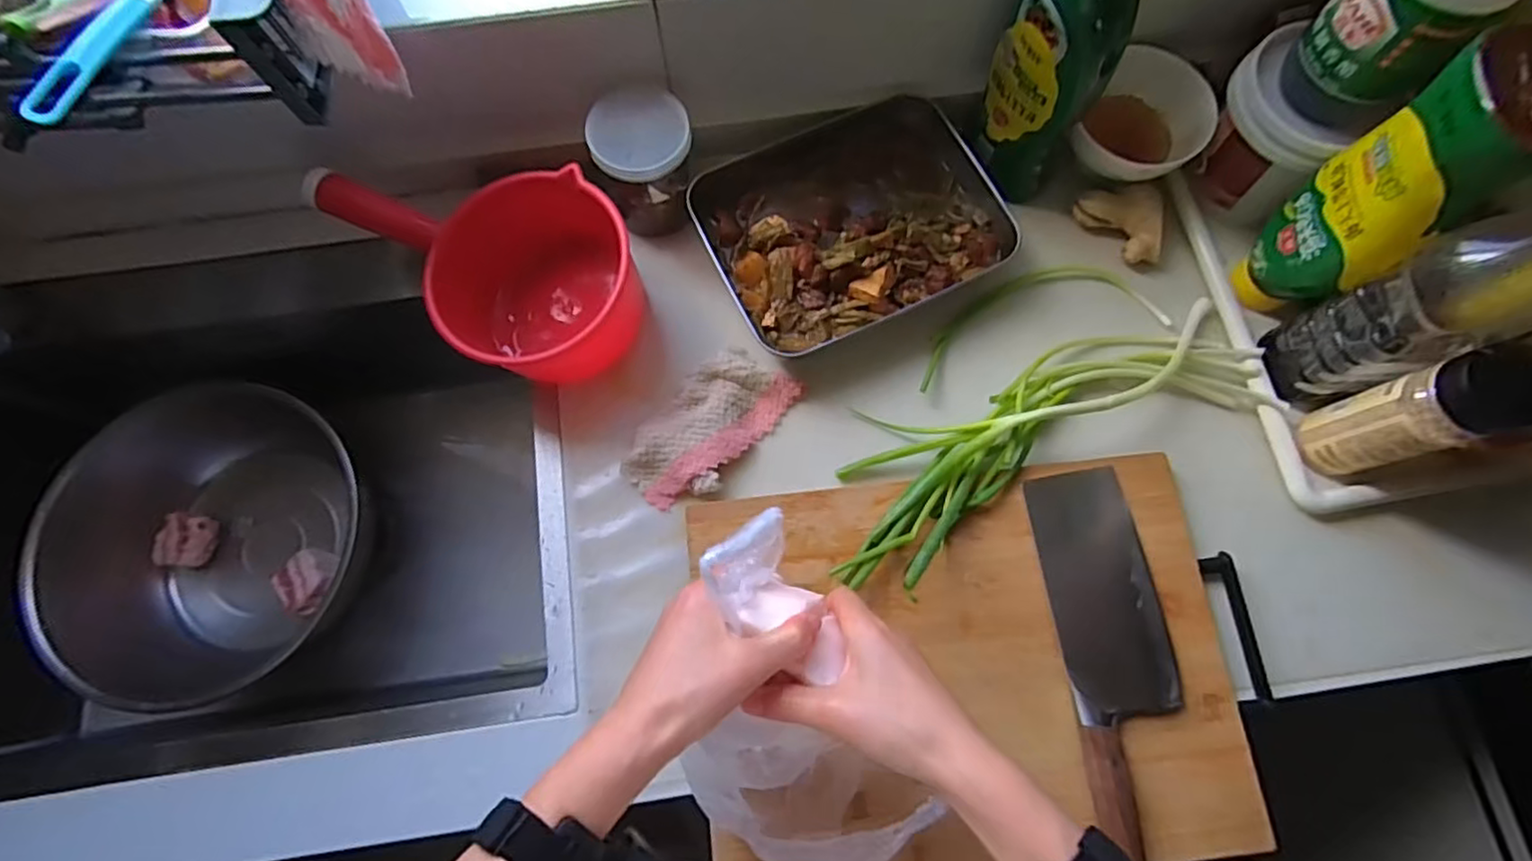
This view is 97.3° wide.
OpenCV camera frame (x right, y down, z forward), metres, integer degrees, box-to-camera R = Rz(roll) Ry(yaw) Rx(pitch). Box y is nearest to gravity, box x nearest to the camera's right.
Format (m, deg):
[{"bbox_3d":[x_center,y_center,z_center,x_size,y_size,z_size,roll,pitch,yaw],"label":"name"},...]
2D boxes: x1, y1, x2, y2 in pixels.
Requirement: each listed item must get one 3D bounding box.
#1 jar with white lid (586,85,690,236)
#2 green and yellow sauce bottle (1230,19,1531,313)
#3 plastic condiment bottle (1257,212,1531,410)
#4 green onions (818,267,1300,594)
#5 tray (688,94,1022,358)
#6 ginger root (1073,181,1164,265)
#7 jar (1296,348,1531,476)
[{"bbox_3d":[-0.107,-0.235,0.599,0.083,0.096,0.076,0,74,-1],"label":"jar with white lid"},{"bbox_3d":[0.447,-0.165,0.504,0.069,0.239,0.084,-32,77,-9],"label":"green and yellow sauce bottle"},{"bbox_3d":[0.470,-0.087,0.475,0.064,0.257,0.076,-22,75,-7],"label":"plastic condiment bottle"},{"bbox_3d":[0.215,-0.032,0.561,0.403,0.065,0.192,-27,76,-8],"label":"green onions"},{"bbox_3d":[0.077,-0.189,0.620,0.252,0.046,0.198,-26,76,-8],"label":"tray"},{"bbox_3d":[0.328,-0.192,0.626,0.072,0.038,0.074,2,74,0],"label":"ginger root"},{"bbox_3d":[0.478,-0.009,0.504,0.047,0.161,0.058,-17,75,-6],"label":"jar"}]

